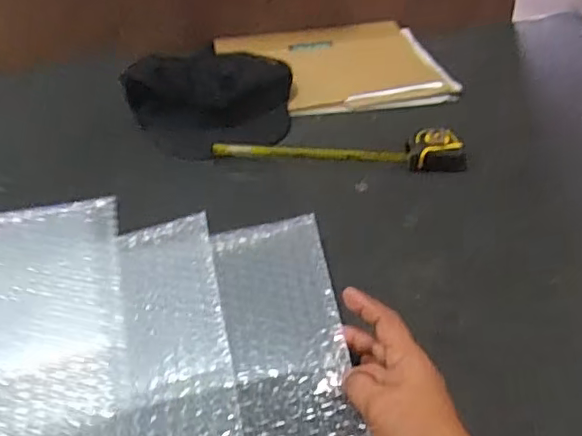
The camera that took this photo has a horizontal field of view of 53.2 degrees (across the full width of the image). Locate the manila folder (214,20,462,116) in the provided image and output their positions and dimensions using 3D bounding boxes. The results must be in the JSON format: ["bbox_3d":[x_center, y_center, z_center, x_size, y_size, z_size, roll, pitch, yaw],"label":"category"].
[{"bbox_3d":[0.064,-0.220,0.851,0.293,0.018,0.260,-10,40,-10],"label":"manila folder"}]

